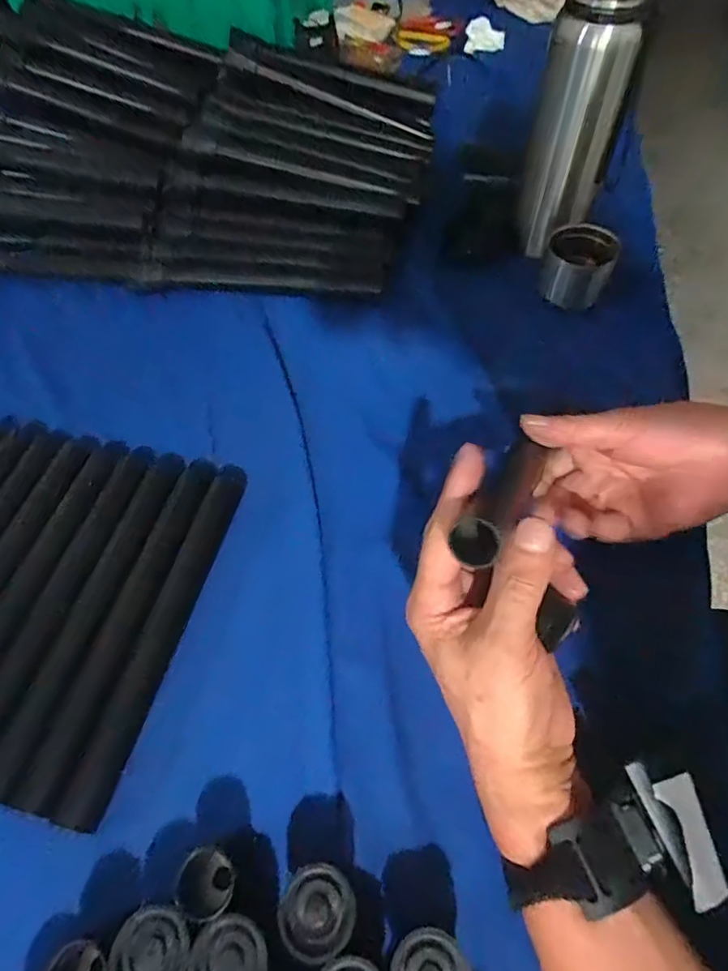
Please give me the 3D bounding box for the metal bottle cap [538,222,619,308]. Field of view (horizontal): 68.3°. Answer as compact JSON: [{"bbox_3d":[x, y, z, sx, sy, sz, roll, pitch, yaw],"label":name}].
[{"bbox_3d":[0.194,-0.198,0.491,0.057,0.054,0.062,0,57,1],"label":"metal bottle cap"}]

